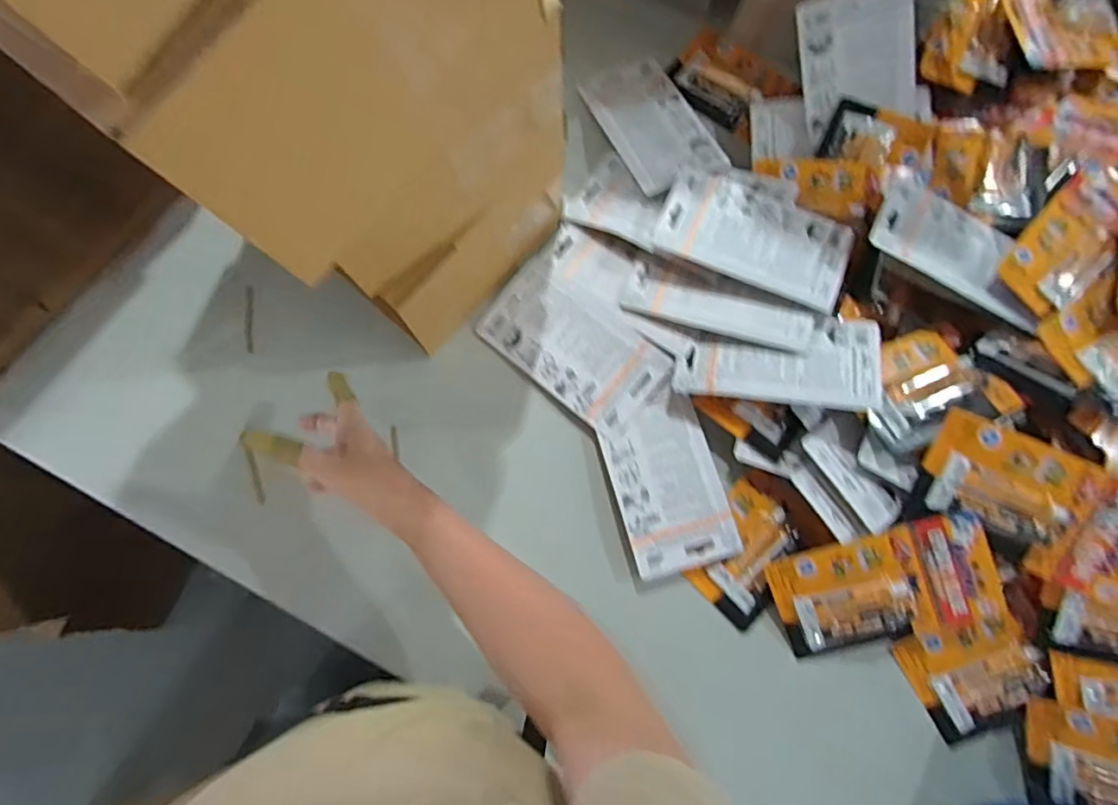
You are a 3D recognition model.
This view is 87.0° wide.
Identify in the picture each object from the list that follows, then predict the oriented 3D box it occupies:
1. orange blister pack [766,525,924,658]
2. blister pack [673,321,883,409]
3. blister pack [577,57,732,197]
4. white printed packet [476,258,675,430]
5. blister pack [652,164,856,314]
[{"bbox_3d":[0.286,0.192,0.578,0.134,0.025,0.104,-19,84,17],"label":"orange blister pack"},{"bbox_3d":[0.227,-0.047,0.614,0.196,0.012,0.096,5,66,14],"label":"blister pack"},{"bbox_3d":[0.109,-0.333,0.701,0.109,0.012,0.203,-21,65,-9],"label":"blister pack"},{"bbox_3d":[0.013,-0.062,0.648,0.192,0.022,0.106,39,80,6],"label":"white printed packet"},{"bbox_3d":[0.211,-0.181,0.636,0.200,0.013,0.108,24,75,5],"label":"blister pack"}]

